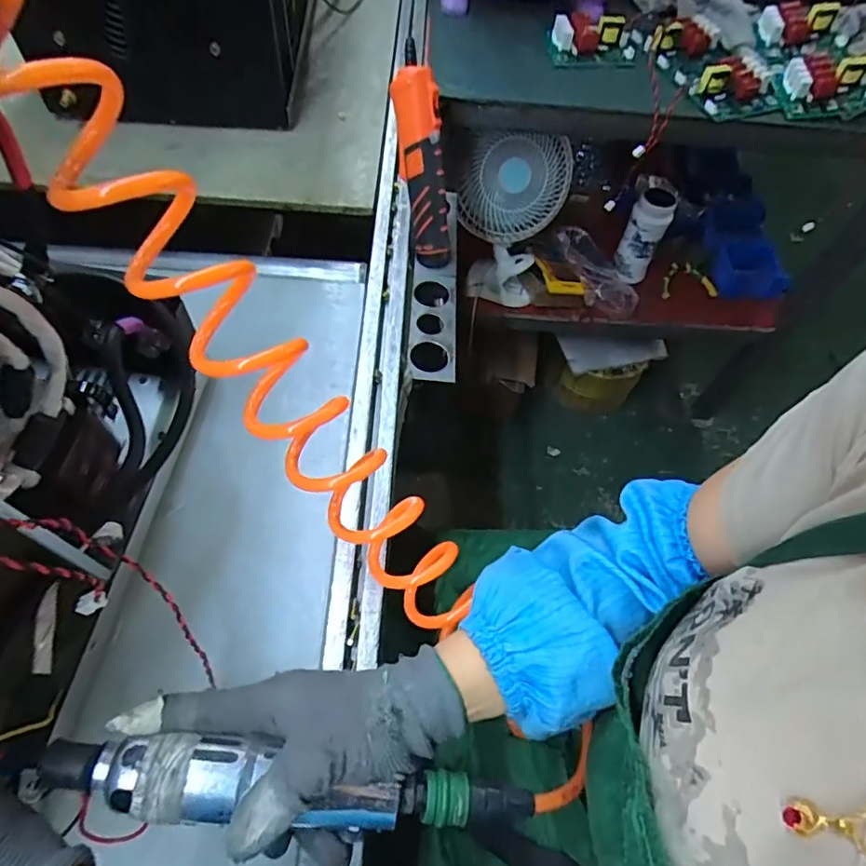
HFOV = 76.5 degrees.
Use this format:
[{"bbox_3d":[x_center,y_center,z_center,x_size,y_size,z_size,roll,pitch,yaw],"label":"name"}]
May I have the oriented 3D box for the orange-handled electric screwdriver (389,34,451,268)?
[{"bbox_3d":[-0.013,-0.293,0.597,0.045,0.216,0.050,-15,30,-12],"label":"orange-handled electric screwdriver"}]

